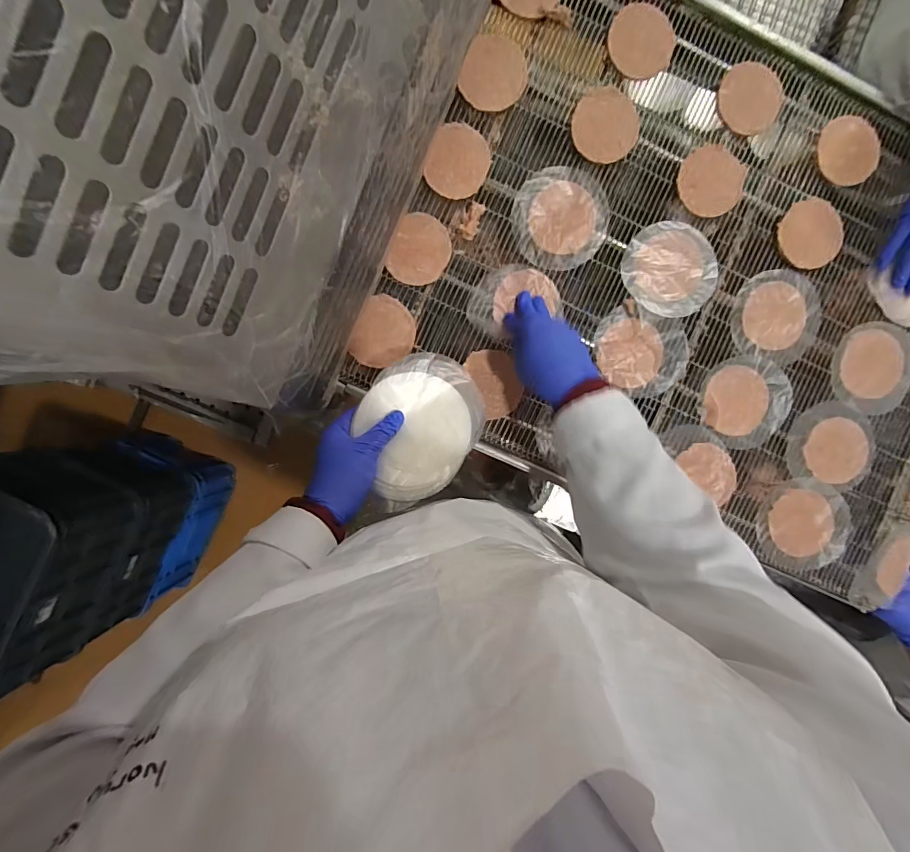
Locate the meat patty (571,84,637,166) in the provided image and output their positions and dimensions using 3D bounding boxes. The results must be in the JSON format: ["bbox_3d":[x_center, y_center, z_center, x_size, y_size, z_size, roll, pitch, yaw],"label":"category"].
[{"bbox_3d":[0.186,-0.372,0.532,0.080,0.006,0.087,0,93,0],"label":"meat patty"}]

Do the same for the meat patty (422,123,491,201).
[{"bbox_3d":[0.005,-0.322,0.522,0.073,0.007,0.085,21,93,-1],"label":"meat patty"}]

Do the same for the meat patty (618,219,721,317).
[{"bbox_3d":[0.273,-0.199,0.545,0.117,0.007,0.115,0,93,0],"label":"meat patty"}]

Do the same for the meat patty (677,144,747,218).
[{"bbox_3d":[0.326,-0.309,0.544,0.084,0.008,0.083,1,93,0],"label":"meat patty"}]

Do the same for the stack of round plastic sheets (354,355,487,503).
[{"bbox_3d":[-0.040,0.000,0.452,0.121,0.025,0.149,33,88,-5],"label":"stack of round plastic sheets"}]

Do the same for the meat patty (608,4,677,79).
[{"bbox_3d":[0.231,-0.474,0.530,0.082,0.005,0.082,9,93,0],"label":"meat patty"}]

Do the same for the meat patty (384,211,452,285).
[{"bbox_3d":[-0.041,-0.213,0.523,0.067,0.006,0.084,23,93,-1],"label":"meat patty"}]

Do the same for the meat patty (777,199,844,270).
[{"bbox_3d":[0.458,-0.247,0.552,0.084,0.009,0.085,0,93,0],"label":"meat patty"}]

